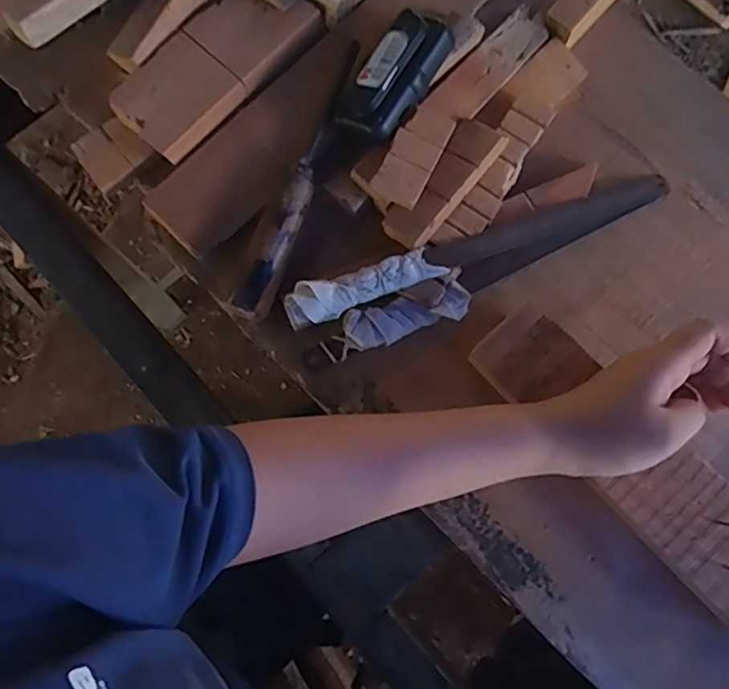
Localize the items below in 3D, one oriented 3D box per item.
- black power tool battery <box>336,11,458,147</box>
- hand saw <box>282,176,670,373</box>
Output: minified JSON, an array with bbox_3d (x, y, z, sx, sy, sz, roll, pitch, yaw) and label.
[{"bbox_3d":[0.022,-0.197,0.445,0.051,0.032,0.100,30,79,7],"label":"black power tool battery"},{"bbox_3d":[0.095,-0.062,0.441,0.302,0.046,0.053,-21,77,-4],"label":"hand saw"}]

